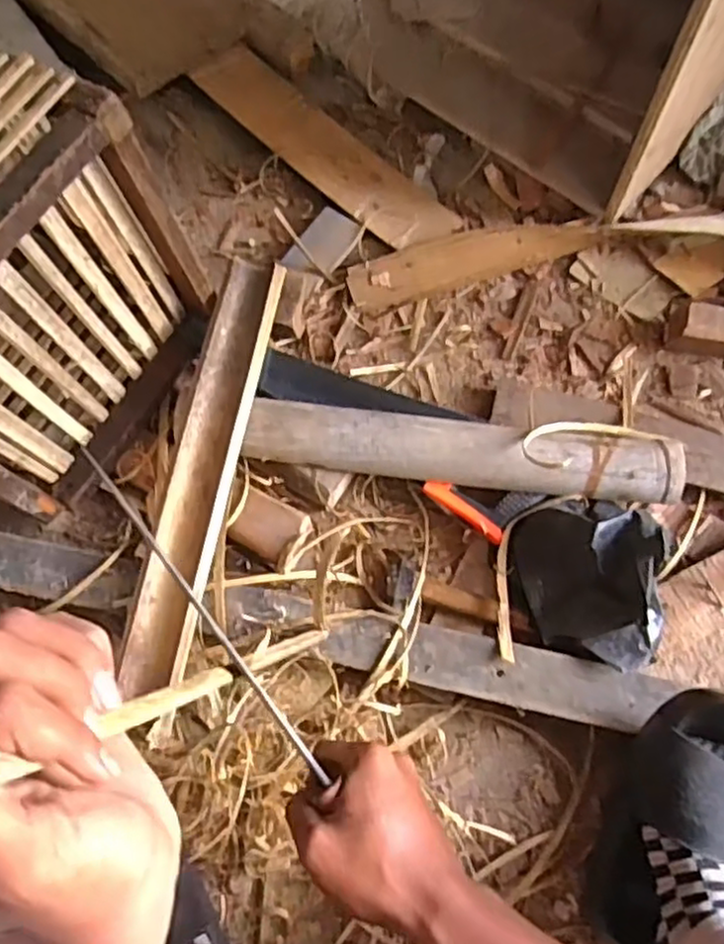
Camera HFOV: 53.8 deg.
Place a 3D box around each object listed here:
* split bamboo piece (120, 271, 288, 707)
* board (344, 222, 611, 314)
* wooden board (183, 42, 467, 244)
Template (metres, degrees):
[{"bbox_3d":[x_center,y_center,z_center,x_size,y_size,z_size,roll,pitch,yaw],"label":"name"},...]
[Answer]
[{"bbox_3d":[-0.155,-0.007,0.712,0.063,0.039,0.439,10,72,5],"label":"split bamboo piece"},{"bbox_3d":[0.137,-0.265,0.863,0.311,0.013,0.063,-18,73,-4],"label":"board"},{"bbox_3d":[-0.050,-0.415,0.920,0.399,0.019,0.094,42,78,13],"label":"wooden board"}]

